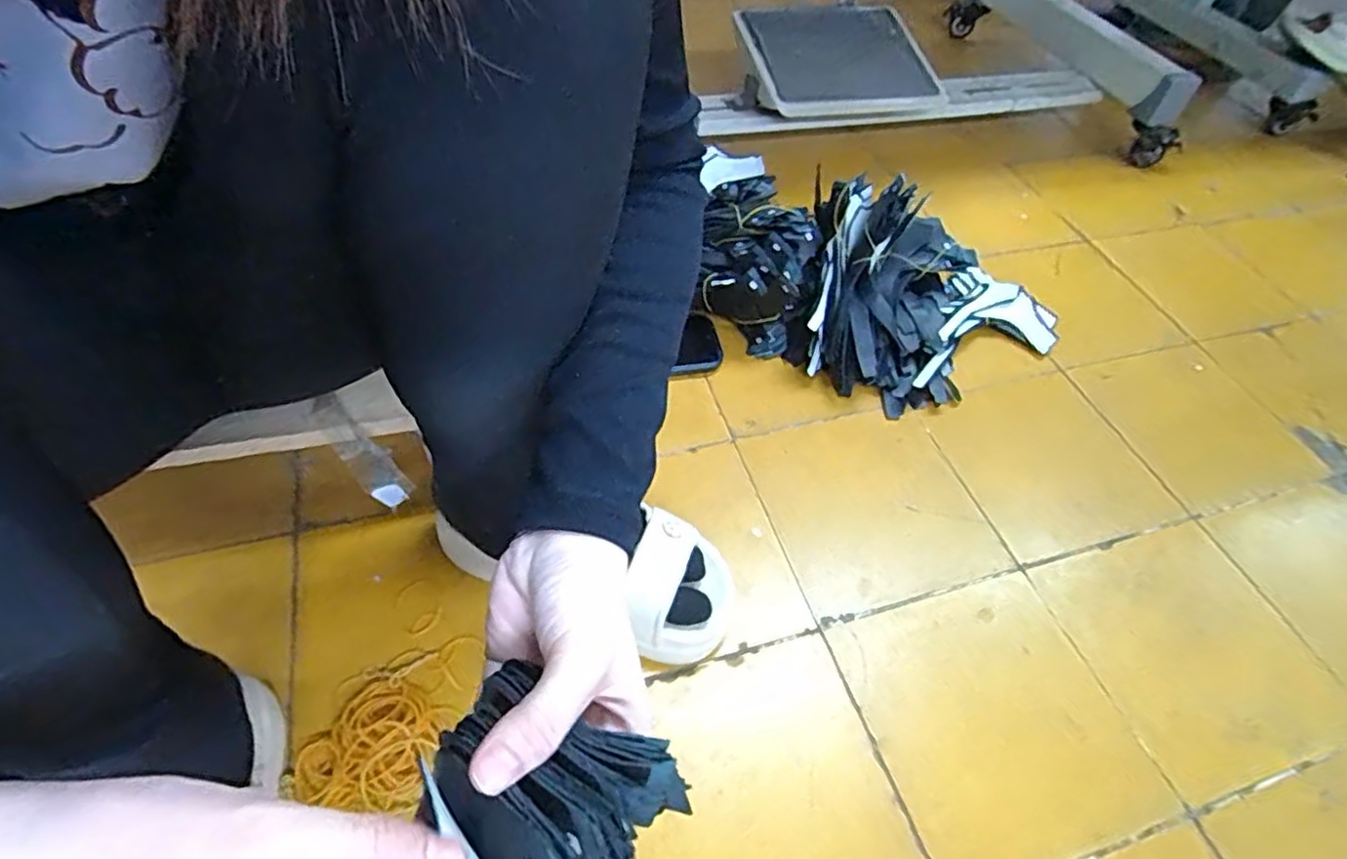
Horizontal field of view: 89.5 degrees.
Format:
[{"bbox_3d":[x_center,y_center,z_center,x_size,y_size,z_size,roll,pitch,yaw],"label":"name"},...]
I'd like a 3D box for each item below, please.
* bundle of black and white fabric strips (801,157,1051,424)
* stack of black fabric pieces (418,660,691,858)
[{"bbox_3d":[0.284,-0.143,0.726,0.283,0.154,0.198,2,51,-4],"label":"bundle of black and white fabric strips"},{"bbox_3d":[-0.047,0.122,0.225,0.081,0.034,0.072,31,55,19],"label":"stack of black fabric pieces"}]

